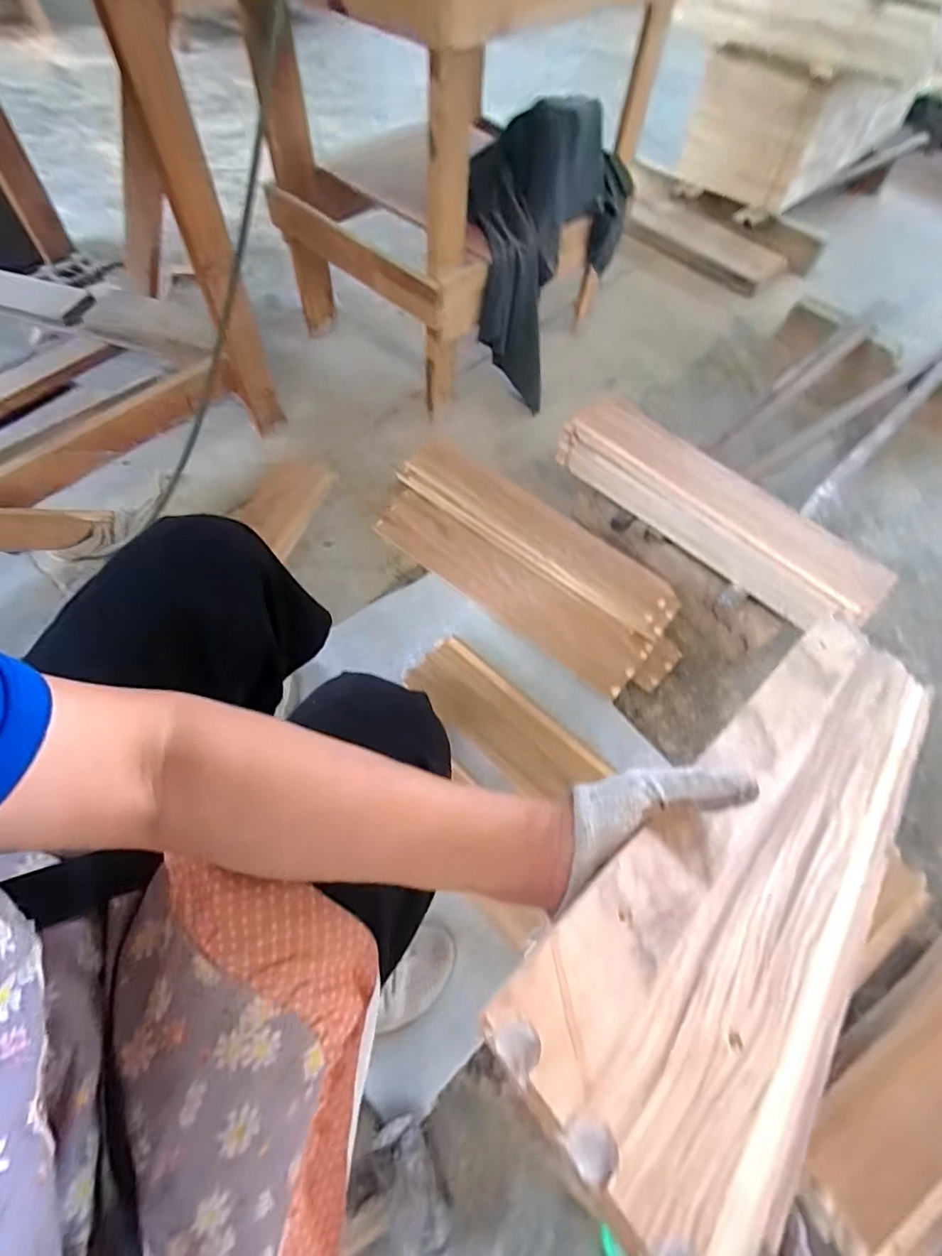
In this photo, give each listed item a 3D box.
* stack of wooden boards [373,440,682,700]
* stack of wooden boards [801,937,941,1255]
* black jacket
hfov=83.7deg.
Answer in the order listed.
[{"bbox_3d":[0.104,-0.115,0.929,0.578,0.040,0.227,36,78,12],"label":"stack of wooden boards"},{"bbox_3d":[0.516,0.508,0.591,0.389,0.102,0.137,-28,66,-18],"label":"stack of wooden boards"},{"bbox_3d":[0.134,-0.742,1.087,0.295,0.437,0.362,15,60,5],"label":"black jacket"}]

